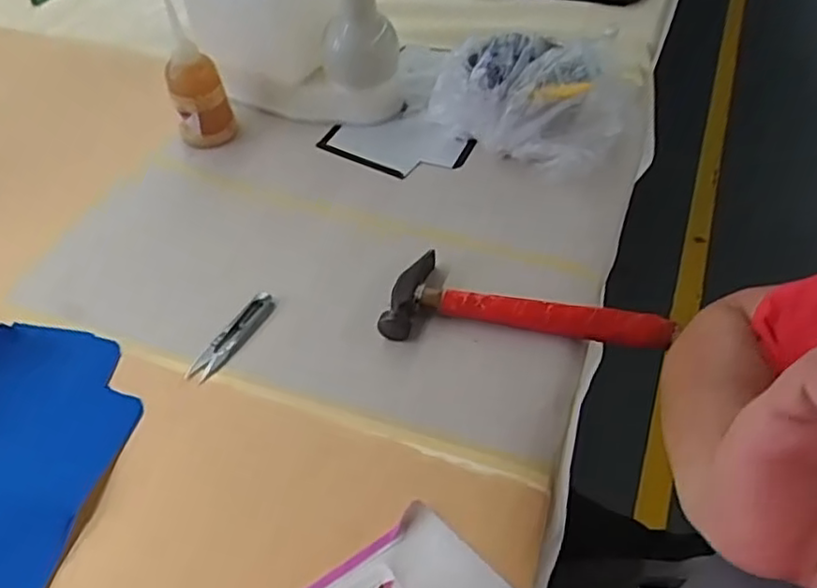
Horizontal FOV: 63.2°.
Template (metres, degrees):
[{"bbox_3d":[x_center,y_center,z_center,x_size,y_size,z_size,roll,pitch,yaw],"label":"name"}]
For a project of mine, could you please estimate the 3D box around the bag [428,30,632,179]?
[{"bbox_3d":[0.146,-0.215,0.746,0.201,0.117,0.142,29,55,26],"label":"bag"}]

